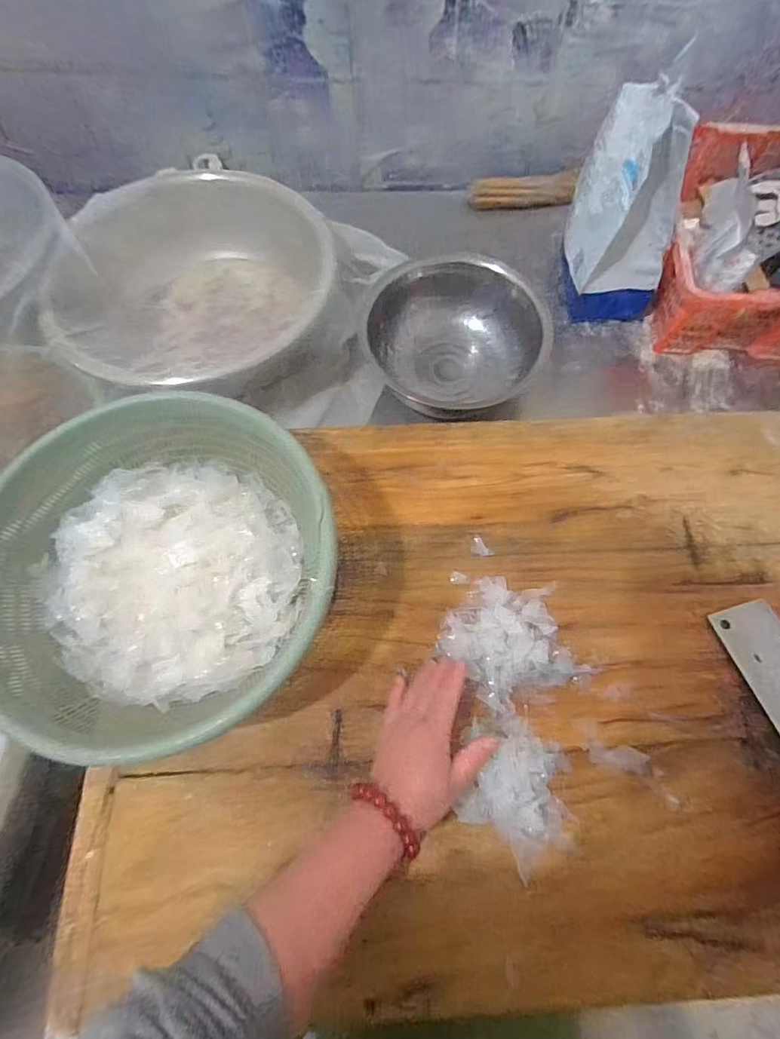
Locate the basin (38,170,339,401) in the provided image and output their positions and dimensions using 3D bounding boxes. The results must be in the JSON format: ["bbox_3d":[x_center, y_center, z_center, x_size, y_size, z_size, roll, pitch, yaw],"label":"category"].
[{"bbox_3d":[-0.258,-0.310,0.668,0.361,0.127,0.349,0,68,1],"label":"basin"}]

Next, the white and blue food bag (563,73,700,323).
[{"bbox_3d":[0.335,-0.445,0.668,0.116,0.241,0.181,-5,68,0],"label":"white and blue food bag"}]

